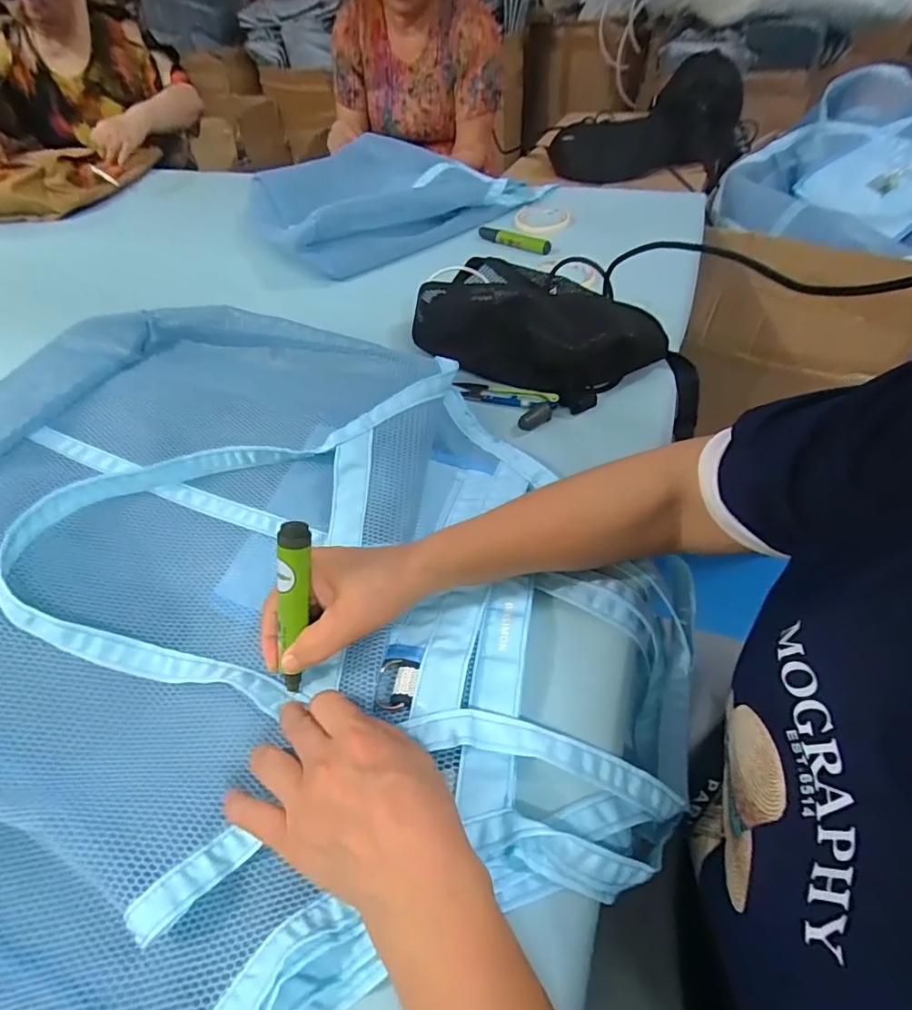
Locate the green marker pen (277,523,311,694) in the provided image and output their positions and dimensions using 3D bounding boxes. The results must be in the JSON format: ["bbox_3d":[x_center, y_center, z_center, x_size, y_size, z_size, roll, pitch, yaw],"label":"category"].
[{"bbox_3d":[-0.098,0.063,0.311,0.017,0.109,0.013,10,18,14],"label":"green marker pen"}]

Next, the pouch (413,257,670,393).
[{"bbox_3d":[0.080,-0.194,0.569,0.272,0.066,0.144,21,54,22],"label":"pouch"}]

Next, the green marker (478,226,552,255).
[{"bbox_3d":[0.085,-0.406,0.784,0.131,0.021,0.026,27,57,25],"label":"green marker"}]

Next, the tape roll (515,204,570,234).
[{"bbox_3d":[0.140,-0.461,0.829,0.086,0.012,0.095,-4,49,2],"label":"tape roll"}]

